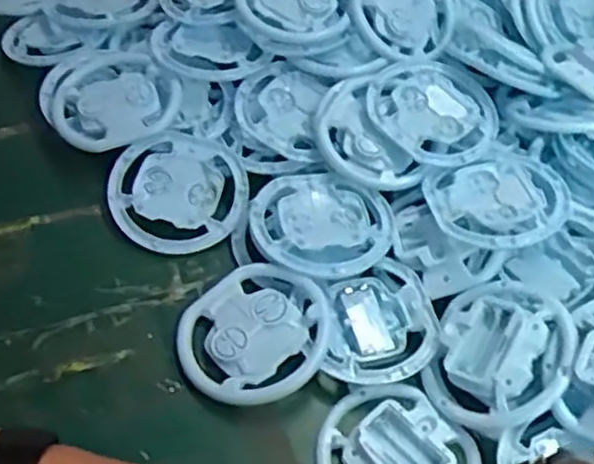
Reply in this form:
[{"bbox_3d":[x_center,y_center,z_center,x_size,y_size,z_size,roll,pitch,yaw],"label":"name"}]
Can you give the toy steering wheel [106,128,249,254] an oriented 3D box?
[{"bbox_3d":[-0.093,-0.036,0.619,0.104,0.028,0.112,3,51,-4],"label":"toy steering wheel"}]

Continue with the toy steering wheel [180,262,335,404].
[{"bbox_3d":[-0.028,0.071,0.540,0.100,0.026,0.110,3,51,-4],"label":"toy steering wheel"}]

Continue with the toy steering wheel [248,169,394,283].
[{"bbox_3d":[0.017,-0.006,0.591,0.105,0.022,0.103,3,51,-4],"label":"toy steering wheel"}]

